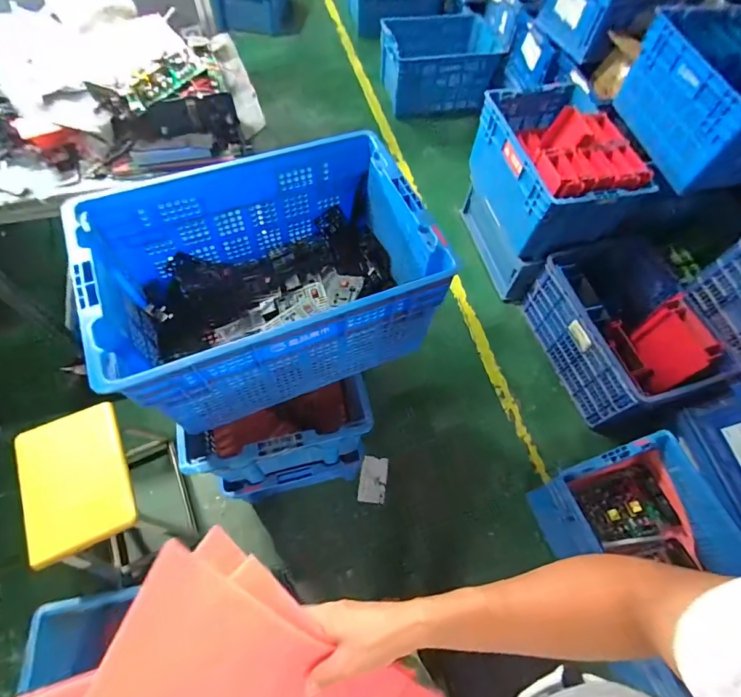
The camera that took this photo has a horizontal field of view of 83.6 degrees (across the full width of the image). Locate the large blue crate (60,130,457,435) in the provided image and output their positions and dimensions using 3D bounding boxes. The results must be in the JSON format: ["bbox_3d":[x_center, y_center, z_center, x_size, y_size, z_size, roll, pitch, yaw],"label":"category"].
[{"bbox_3d":[-0.200,-0.130,0.833,0.572,0.291,0.389,-21,65,-14],"label":"large blue crate"}]

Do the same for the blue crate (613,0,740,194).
[{"bbox_3d":[1.139,-0.843,1.390,0.379,0.365,0.587,-9,63,-8],"label":"blue crate"}]

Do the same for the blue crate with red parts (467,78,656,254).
[{"bbox_3d":[0.669,-0.678,1.548,0.383,0.381,0.587,-12,63,-10],"label":"blue crate with red parts"}]

